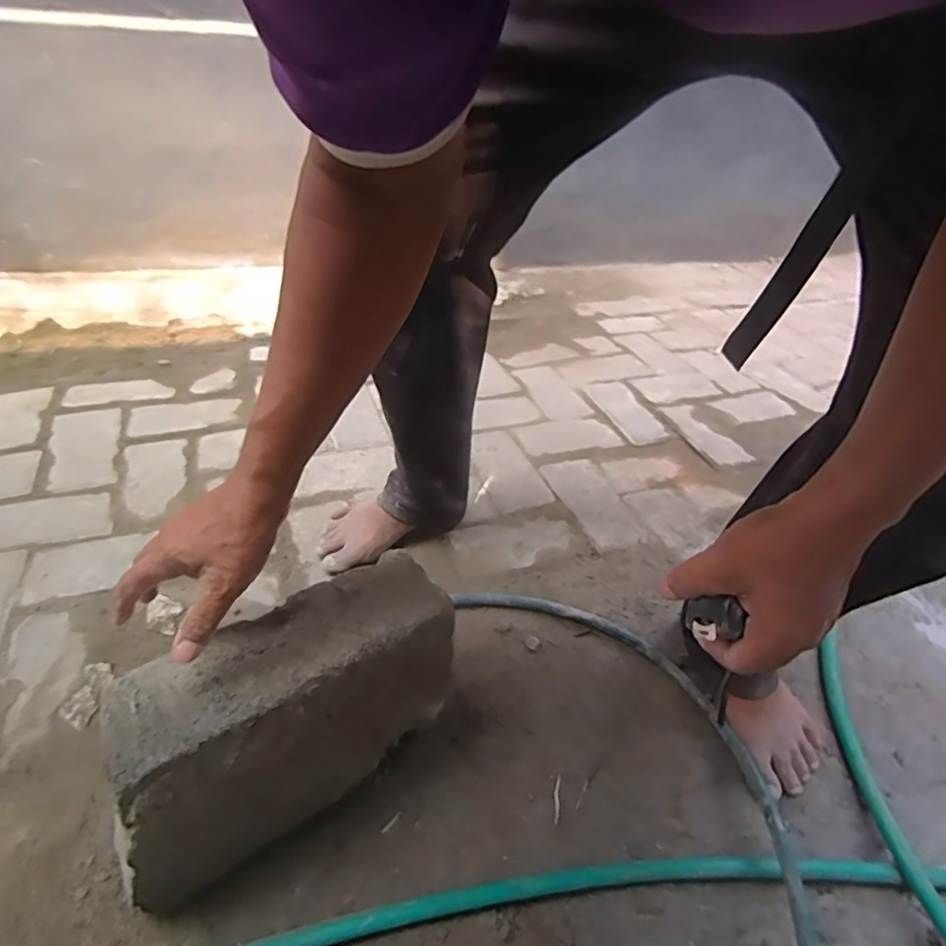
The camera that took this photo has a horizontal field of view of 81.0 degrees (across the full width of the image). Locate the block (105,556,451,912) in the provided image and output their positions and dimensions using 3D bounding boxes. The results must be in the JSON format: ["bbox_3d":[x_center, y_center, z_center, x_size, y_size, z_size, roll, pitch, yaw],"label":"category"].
[{"bbox_3d":[-0.162,0.212,0.502,0.287,0.177,0.109,-27,52,-31],"label":"block"}]

